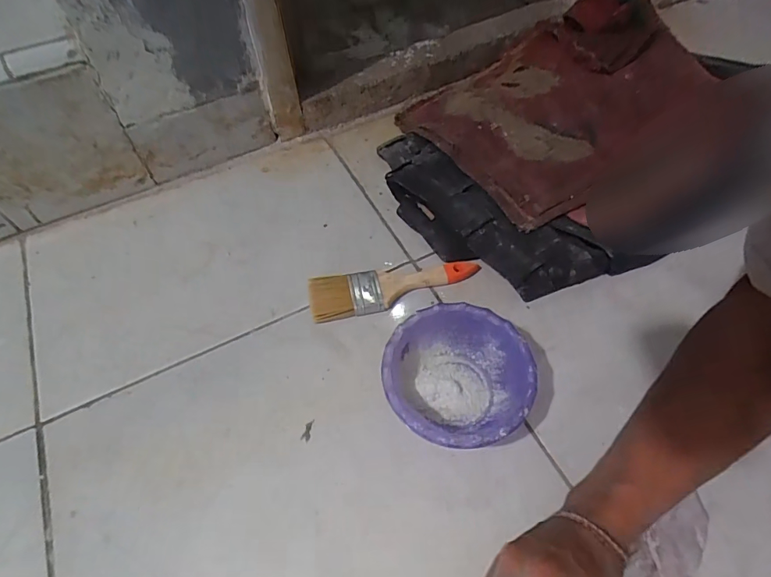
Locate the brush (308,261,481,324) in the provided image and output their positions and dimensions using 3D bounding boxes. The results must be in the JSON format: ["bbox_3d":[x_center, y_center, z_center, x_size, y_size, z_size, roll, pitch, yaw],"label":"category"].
[{"bbox_3d":[0.010,-0.005,0.497,0.181,0.017,0.051,-12,57,-6],"label":"brush"}]

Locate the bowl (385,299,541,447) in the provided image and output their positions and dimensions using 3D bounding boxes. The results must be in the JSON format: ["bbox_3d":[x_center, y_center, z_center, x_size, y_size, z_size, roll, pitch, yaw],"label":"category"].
[{"bbox_3d":[0.062,0.084,0.413,0.123,0.060,0.124,-1,56,1],"label":"bowl"}]

